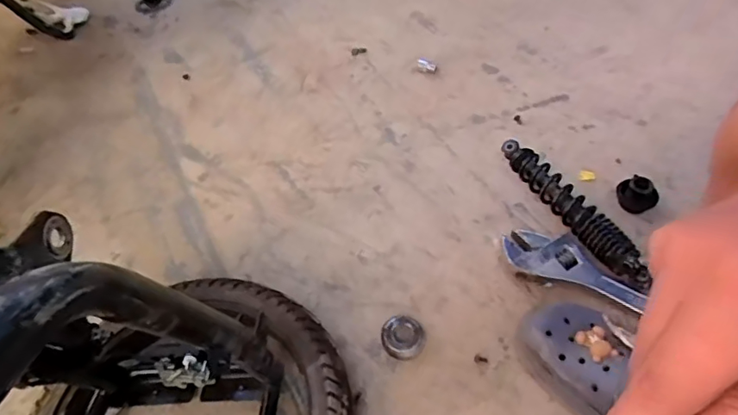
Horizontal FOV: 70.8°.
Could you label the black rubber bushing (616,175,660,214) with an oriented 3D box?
[{"bbox_3d":[0.388,-0.016,0.754,0.054,0.043,0.044,24,58,23],"label":"black rubber bushing"}]

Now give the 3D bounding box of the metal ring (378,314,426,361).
[{"bbox_3d":[0.042,0.164,0.657,0.053,0.025,0.049,-3,52,4],"label":"metal ring"}]

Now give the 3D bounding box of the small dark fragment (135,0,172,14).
[{"bbox_3d":[-0.514,-0.491,1.240,0.086,0.022,0.086,-16,52,-6],"label":"small dark fragment"}]

